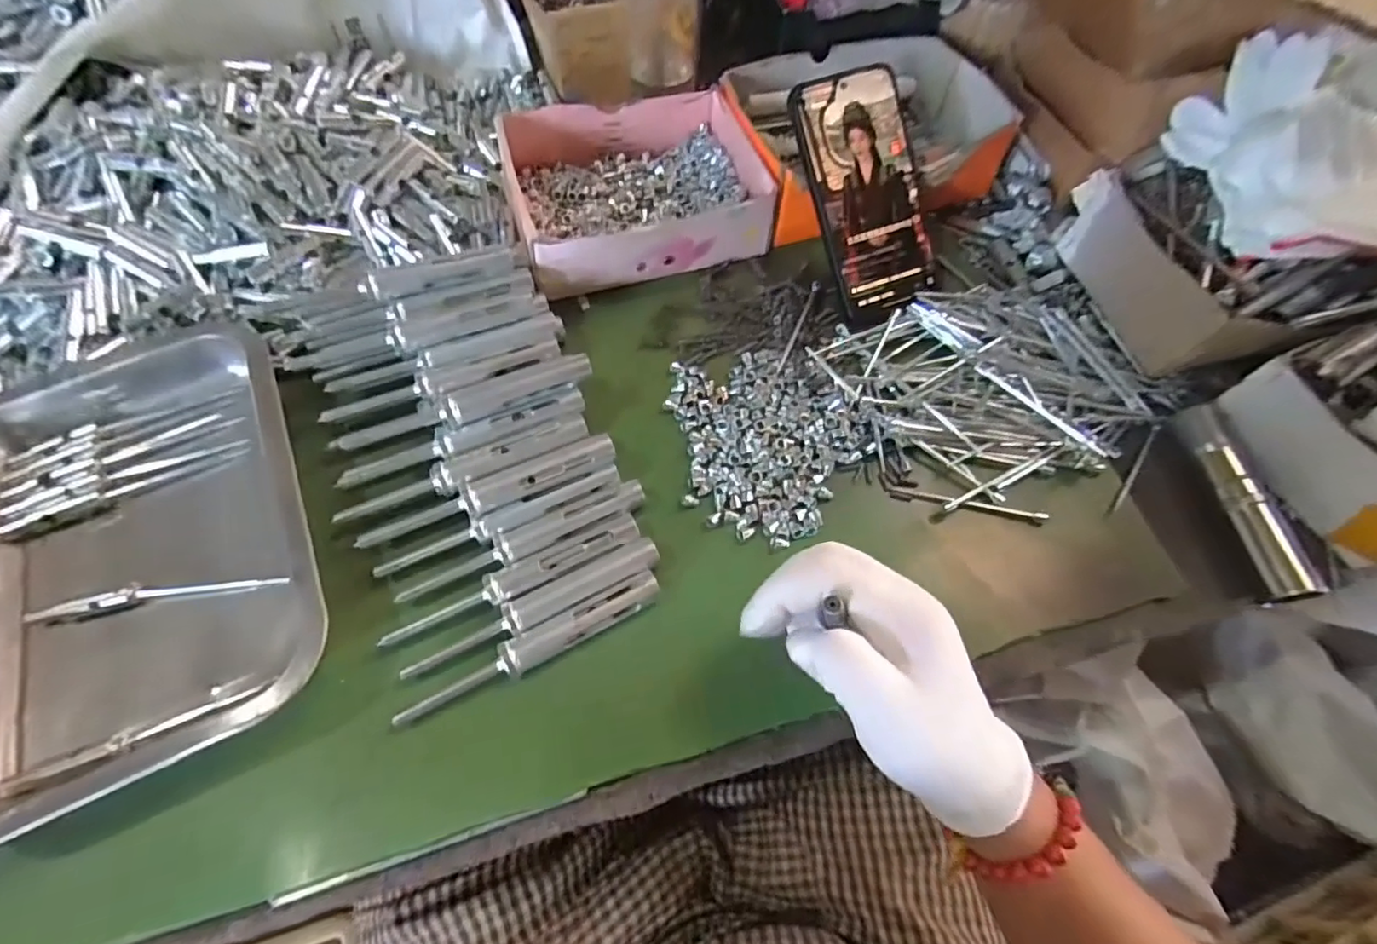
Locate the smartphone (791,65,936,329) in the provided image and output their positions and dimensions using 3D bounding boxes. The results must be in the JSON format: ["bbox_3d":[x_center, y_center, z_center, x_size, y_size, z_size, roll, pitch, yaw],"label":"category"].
[{"bbox_3d":[0.127,-0.190,0.415,0.082,0.011,0.160,-21,102,-6],"label":"smartphone"}]

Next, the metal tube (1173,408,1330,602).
[{"bbox_3d":[0.327,0.014,0.353,0.019,0.027,0.121,-6,63,-4],"label":"metal tube"}]

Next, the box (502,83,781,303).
[{"bbox_3d":[-0.040,-0.213,0.444,0.179,0.044,0.143,-15,64,-8],"label":"box"}]

